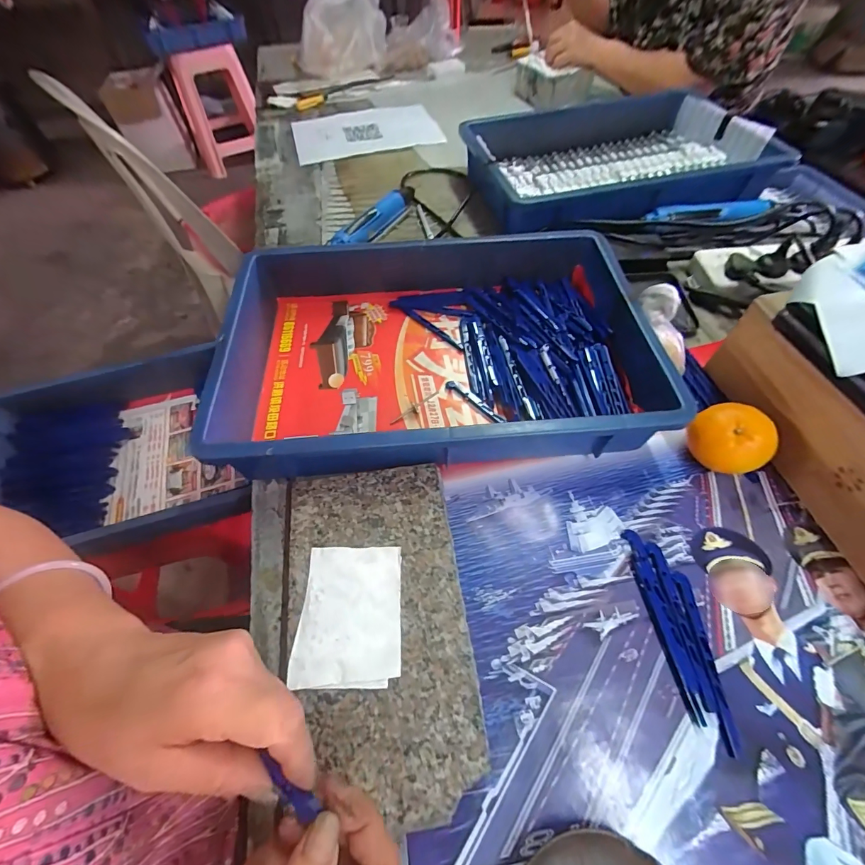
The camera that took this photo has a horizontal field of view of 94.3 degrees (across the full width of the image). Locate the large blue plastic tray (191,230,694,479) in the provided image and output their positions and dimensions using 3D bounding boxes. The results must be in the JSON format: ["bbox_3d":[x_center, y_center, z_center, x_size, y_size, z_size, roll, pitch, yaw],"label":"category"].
[{"bbox_3d":[0.000,-0.100,0.439,0.430,0.080,0.302,-5,58,-1],"label":"large blue plastic tray"}]

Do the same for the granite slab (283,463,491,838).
[{"bbox_3d":[-0.044,0.143,0.316,0.134,0.027,0.240,-8,58,-3],"label":"granite slab"}]

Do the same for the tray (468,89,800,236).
[{"bbox_3d":[0.294,-0.433,0.658,0.439,0.090,0.324,-10,58,-4],"label":"tray"}]

